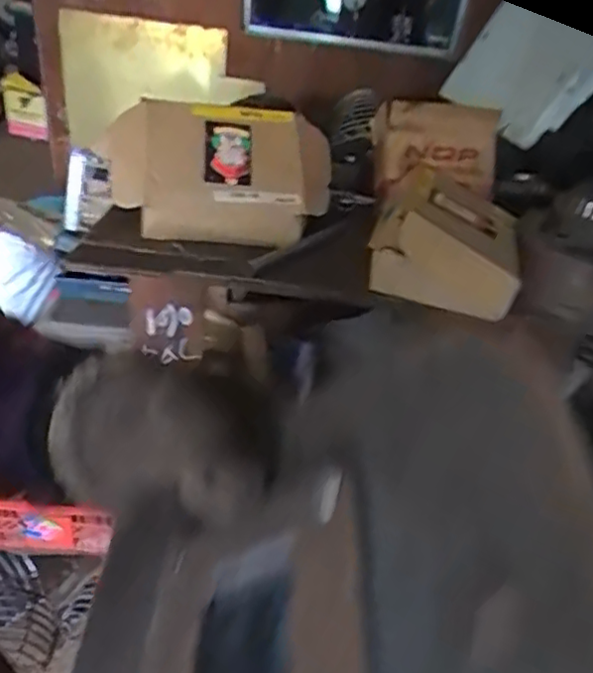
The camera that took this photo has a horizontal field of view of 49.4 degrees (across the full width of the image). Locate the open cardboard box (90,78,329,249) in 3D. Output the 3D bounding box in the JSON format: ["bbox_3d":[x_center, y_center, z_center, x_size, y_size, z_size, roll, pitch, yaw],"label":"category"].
[{"bbox_3d":[-0.126,-0.270,1.081,0.366,0.230,0.090,1,-8,-12],"label":"open cardboard box"}]

